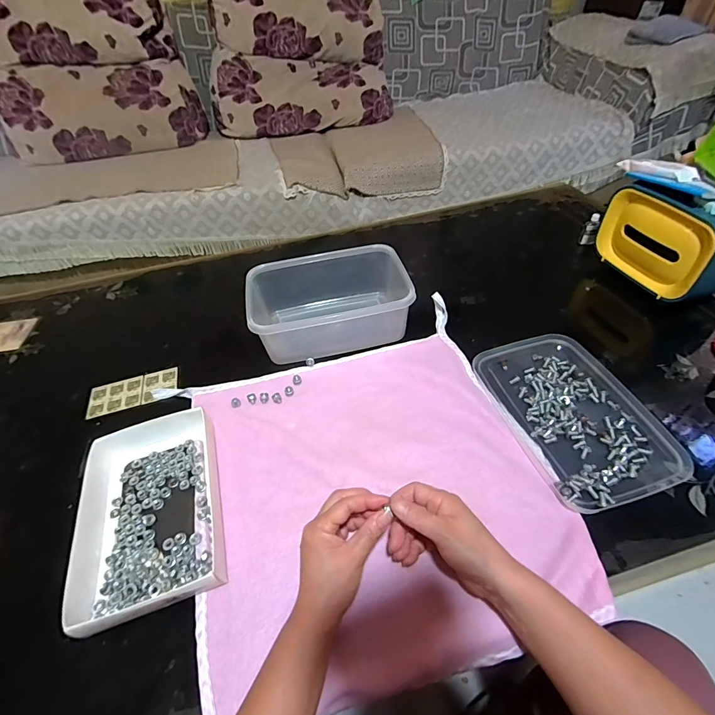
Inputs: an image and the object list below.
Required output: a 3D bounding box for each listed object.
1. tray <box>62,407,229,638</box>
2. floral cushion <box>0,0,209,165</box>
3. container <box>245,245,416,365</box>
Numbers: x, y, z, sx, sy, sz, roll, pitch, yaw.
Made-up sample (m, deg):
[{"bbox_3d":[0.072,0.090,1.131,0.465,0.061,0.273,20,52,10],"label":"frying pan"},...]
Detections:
[{"bbox_3d":[-0.227,0.160,0.424,0.135,0.034,0.218,-17,48,-11],"label":"tray"},{"bbox_3d":[-0.925,-0.988,1.342,0.633,0.517,0.222,-19,28,-11],"label":"floral cushion"},{"bbox_3d":[-0.043,-0.089,0.601,0.234,0.090,0.148,-11,47,-6],"label":"container"}]

